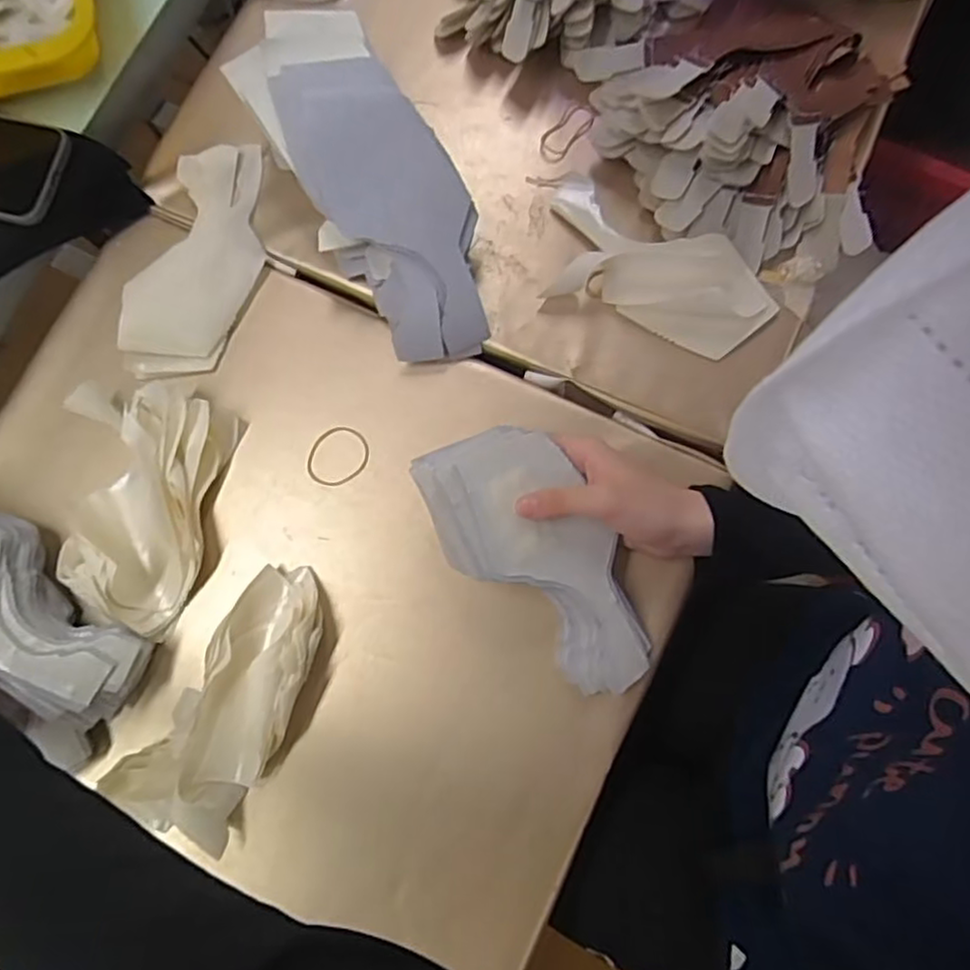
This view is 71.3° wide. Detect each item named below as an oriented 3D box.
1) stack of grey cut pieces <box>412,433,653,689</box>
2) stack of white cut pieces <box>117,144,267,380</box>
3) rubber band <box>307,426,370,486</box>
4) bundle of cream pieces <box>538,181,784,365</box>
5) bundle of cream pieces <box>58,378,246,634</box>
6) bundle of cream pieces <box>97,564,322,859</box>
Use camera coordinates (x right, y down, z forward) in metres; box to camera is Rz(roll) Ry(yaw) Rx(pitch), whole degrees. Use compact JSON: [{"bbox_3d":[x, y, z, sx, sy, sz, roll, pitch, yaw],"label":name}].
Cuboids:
[{"bbox_3d":[0.042,0.047,0.444,0.093,0.024,0.195,-40,101,-9],"label":"stack of grey cut pieces"},{"bbox_3d":[-0.220,-0.174,0.525,0.079,0.024,0.194,9,79,5],"label":"stack of white cut pieces"},{"bbox_3d":[-0.110,-0.021,0.507,0.043,0.005,0.047,-1,78,3],"label":"rubber band"},{"bbox_3d":[0.128,-0.159,0.503,0.178,0.035,0.090,19,82,6],"label":"bundle of cream pieces"},{"bbox_3d":[-0.251,0.013,0.478,0.111,0.034,0.178,10,79,5],"label":"bundle of cream pieces"},{"bbox_3d":[-0.167,0.141,0.452,0.081,0.034,0.176,28,81,8],"label":"bundle of cream pieces"}]

